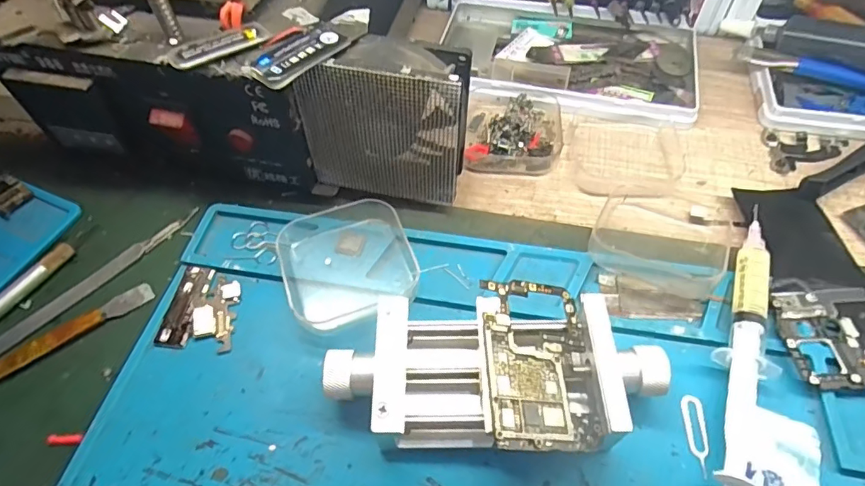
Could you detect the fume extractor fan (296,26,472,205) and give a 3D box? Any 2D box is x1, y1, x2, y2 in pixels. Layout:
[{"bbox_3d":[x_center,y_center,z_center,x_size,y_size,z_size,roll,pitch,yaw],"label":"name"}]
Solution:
[{"bbox_3d":[-0.023,-0.058,0.258,0.081,0.086,0.026,3,55,5],"label":"fume extractor fan"}]

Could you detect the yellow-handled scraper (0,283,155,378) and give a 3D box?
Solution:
[{"bbox_3d":[-0.192,0.052,0.236,0.118,0.005,0.012,-33,60,-18],"label":"yellow-handled scraper"}]

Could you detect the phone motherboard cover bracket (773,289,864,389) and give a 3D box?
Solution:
[{"bbox_3d":[0.193,0.043,0.229,0.067,0.006,0.047,-3,55,1],"label":"phone motherboard cover bracket"}]

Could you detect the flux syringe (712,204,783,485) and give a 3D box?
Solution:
[{"bbox_3d":[0.142,0.040,0.227,0.020,0.017,0.137,18,58,15],"label":"flux syringe"}]

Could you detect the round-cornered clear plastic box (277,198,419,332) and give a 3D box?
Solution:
[{"bbox_3d":[-0.044,0.006,0.256,0.063,0.016,0.067,-17,56,-9],"label":"round-cornered clear plastic box"}]

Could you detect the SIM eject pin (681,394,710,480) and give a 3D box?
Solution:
[{"bbox_3d":[0.111,0.079,0.209,0.009,0.004,0.033,4,55,6],"label":"SIM eject pin"}]

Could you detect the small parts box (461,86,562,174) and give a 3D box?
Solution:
[{"bbox_3d":[0.052,-0.074,0.312,0.059,0.018,0.061,3,55,5],"label":"small parts box"}]

